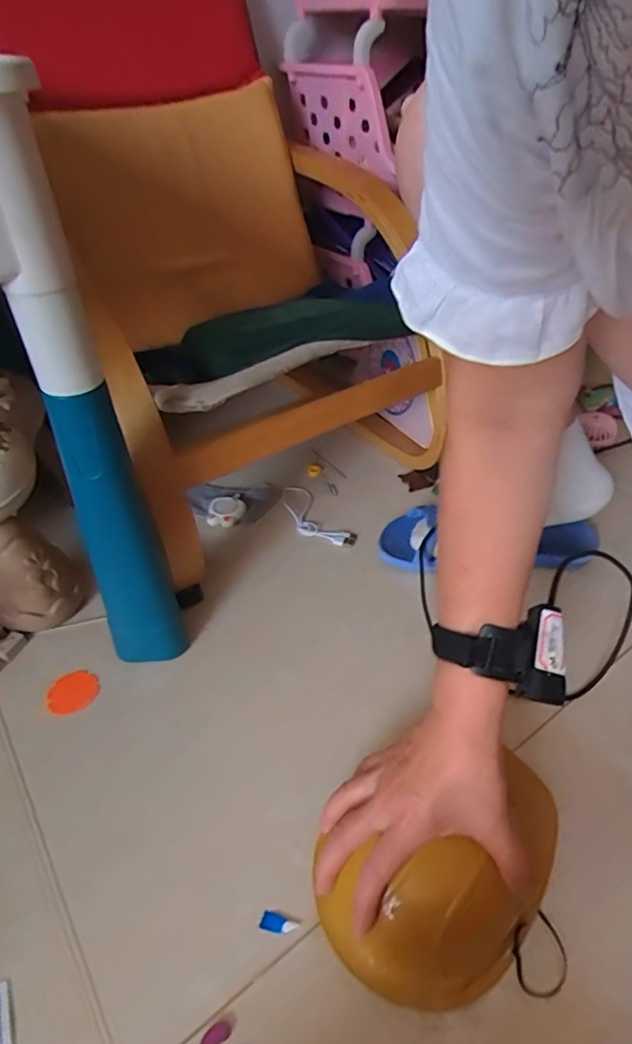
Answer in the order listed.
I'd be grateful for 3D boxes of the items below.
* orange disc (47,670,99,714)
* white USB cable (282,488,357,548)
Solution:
[{"bbox_3d":[-0.248,0.173,0.575,0.050,0.004,0.046,0,43,0],"label":"orange disc"},{"bbox_3d":[-0.005,-0.006,0.762,0.053,0.011,0.142,-26,49,-25],"label":"white USB cable"}]

